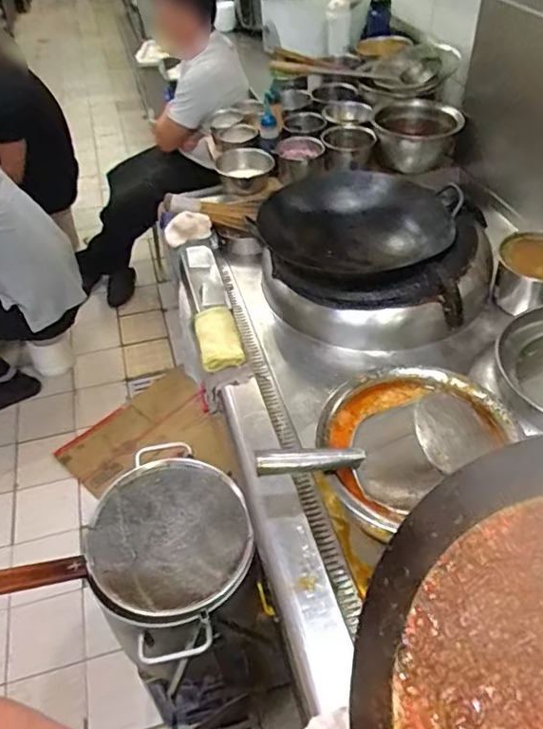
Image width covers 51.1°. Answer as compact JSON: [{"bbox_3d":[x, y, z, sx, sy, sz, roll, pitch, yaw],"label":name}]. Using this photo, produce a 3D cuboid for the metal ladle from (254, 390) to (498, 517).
[{"bbox_3d":[0.147,0.132,0.834,0.309,0.100,0.123,-16,44,9],"label":"metal ladle"}]

